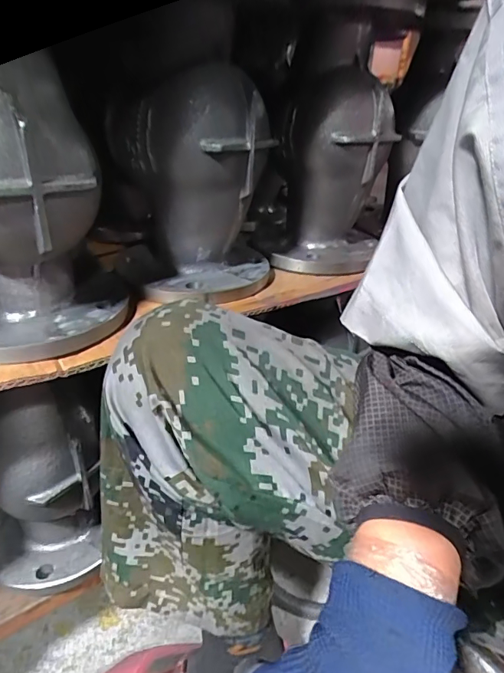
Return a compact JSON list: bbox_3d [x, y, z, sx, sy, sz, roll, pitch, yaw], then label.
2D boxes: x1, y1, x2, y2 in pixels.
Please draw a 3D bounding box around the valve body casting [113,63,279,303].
[{"bbox_3d":[-0.053,-0.150,0.444,0.147,0.189,0.130,-1,30,-5],"label":"valve body casting"}]

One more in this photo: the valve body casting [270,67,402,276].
[{"bbox_3d":[0.095,-0.189,0.525,0.114,0.201,0.117,14,32,21],"label":"valve body casting"}]

